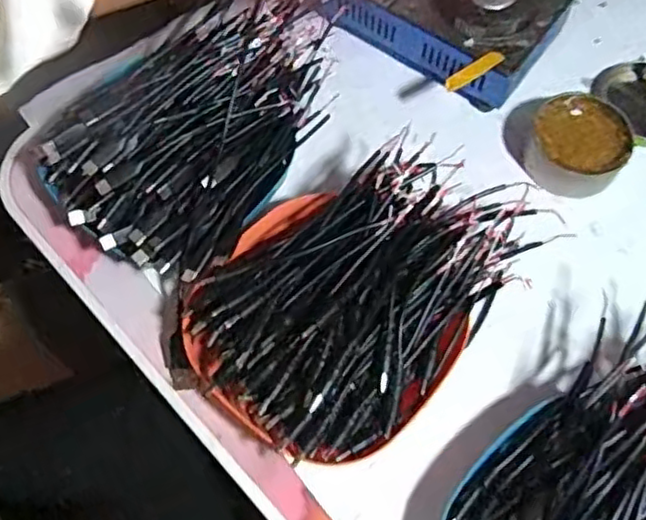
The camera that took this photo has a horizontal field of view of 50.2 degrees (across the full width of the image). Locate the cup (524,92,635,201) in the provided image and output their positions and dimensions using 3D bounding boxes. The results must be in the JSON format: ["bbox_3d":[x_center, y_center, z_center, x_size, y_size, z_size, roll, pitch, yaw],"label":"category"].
[{"bbox_3d":[0.165,-0.074,0.446,0.059,0.032,0.064,0,66,1],"label":"cup"}]

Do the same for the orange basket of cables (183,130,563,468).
[{"bbox_3d":[0.017,0.019,0.385,0.134,0.063,0.179,35,71,15],"label":"orange basket of cables"}]

